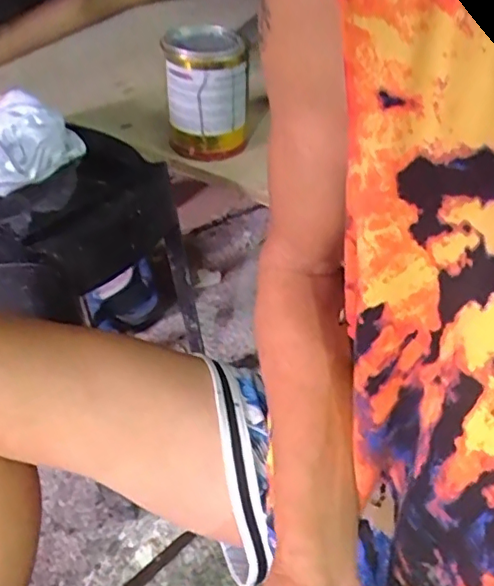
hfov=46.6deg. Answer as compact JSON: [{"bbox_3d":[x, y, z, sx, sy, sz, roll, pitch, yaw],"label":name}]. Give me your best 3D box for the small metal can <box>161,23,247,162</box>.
[{"bbox_3d":[-0.051,-0.254,0.732,0.098,0.139,0.093,2,43,-1],"label":"small metal can"}]

